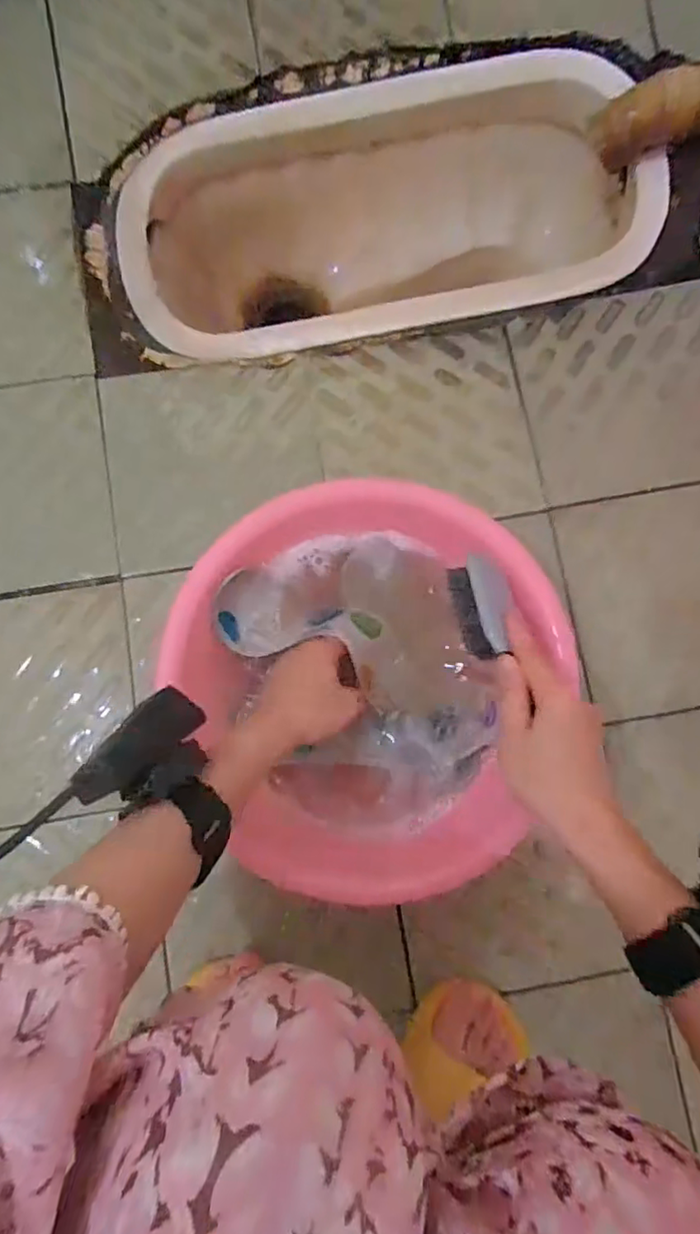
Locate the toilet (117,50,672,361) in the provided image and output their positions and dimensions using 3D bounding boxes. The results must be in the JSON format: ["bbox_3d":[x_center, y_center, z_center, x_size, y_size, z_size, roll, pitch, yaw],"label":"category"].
[{"bbox_3d":[0.039,-0.410,0.689,0.536,0.221,0.277,-10,86,-1],"label":"toilet"}]

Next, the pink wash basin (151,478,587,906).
[{"bbox_3d":[0.011,0.049,0.481,0.291,0.097,0.322,26,86,2],"label":"pink wash basin"}]

